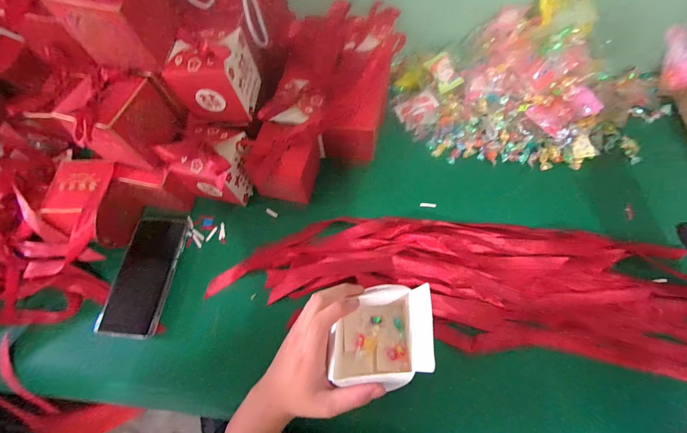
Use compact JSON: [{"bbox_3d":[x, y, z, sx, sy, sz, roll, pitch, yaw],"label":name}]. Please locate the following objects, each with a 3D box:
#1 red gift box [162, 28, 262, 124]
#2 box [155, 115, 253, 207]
[{"bbox_3d":[-0.174,-0.190,0.392,0.087,0.094,0.091,2,66,4],"label":"red gift box"},{"bbox_3d":[-0.189,-0.074,0.431,0.097,0.112,0.089,11,67,8],"label":"box"}]

